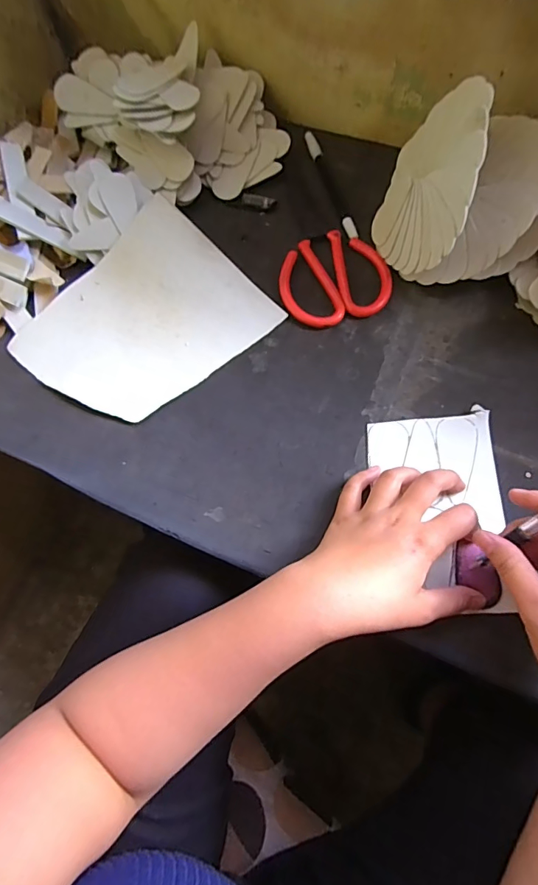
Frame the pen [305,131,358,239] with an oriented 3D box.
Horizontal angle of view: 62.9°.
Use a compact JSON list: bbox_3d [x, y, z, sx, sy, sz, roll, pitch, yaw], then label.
[{"bbox_3d":[0.063,-0.267,0.449,0.012,0.007,0.146,-17,71,-1],"label":"pen"}]

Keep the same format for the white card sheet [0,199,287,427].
[{"bbox_3d":[-0.113,-0.112,0.385,0.193,0.031,0.160,-43,74,-10],"label":"white card sheet"}]

